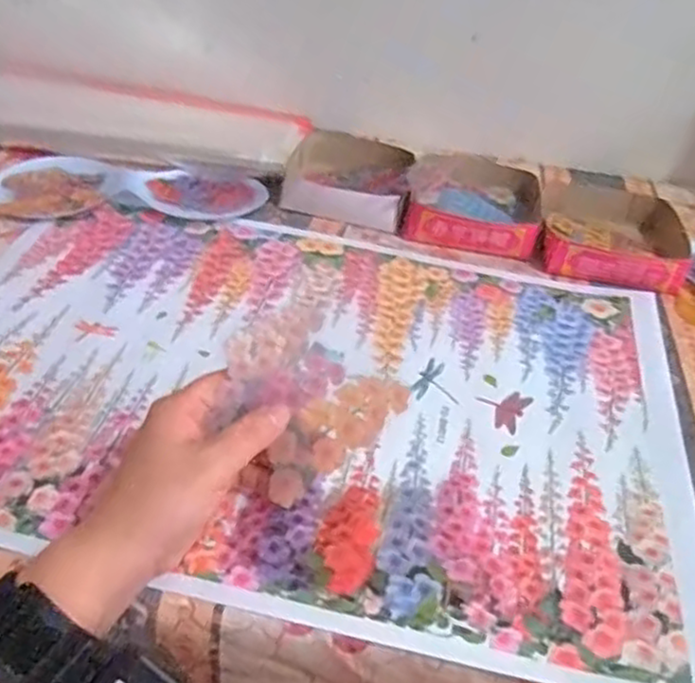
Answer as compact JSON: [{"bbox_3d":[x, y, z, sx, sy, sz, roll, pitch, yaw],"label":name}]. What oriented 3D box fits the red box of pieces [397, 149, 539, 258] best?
[{"bbox_3d":[0.115,-0.128,0.665,0.116,0.032,0.125,12,41,5],"label":"red box of pieces"}]

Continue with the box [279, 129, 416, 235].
[{"bbox_3d":[0.000,-0.159,0.680,0.117,0.034,0.112,10,41,2],"label":"box"}]

